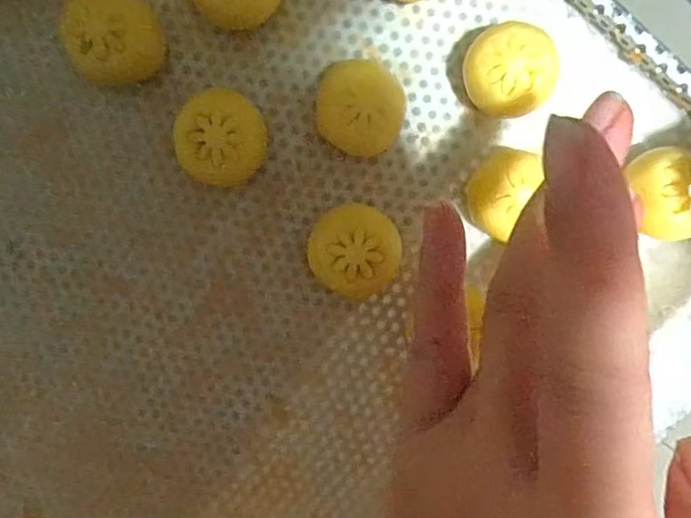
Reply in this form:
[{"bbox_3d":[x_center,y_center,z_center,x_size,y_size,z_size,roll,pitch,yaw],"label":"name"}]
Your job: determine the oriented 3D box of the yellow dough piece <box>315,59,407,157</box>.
[{"bbox_3d":[0.004,-0.046,0.187,0.025,0.026,0.026,8,99,-2],"label":"yellow dough piece"}]

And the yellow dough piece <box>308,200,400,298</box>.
[{"bbox_3d":[0.003,-0.004,0.194,0.027,0.025,0.027,0,99,0],"label":"yellow dough piece"}]

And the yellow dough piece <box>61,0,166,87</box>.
[{"bbox_3d":[-0.068,-0.066,0.185,0.025,0.025,0.024,0,100,0],"label":"yellow dough piece"}]

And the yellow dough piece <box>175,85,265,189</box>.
[{"bbox_3d":[-0.037,-0.037,0.189,0.026,0.024,0.027,0,99,0],"label":"yellow dough piece"}]

